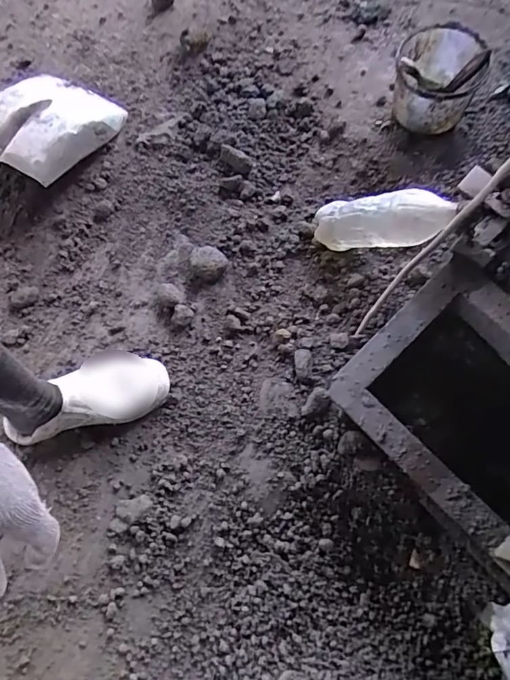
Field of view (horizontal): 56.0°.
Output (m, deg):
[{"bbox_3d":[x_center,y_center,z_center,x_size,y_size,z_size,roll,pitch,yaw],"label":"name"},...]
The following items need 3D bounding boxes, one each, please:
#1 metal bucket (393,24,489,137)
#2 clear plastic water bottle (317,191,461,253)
[{"bbox_3d":[0.305,-0.440,0.814,0.133,0.123,0.148,20,71,12],"label":"metal bucket"},{"bbox_3d":[0.193,-0.183,0.732,0.233,0.072,0.059,5,65,45],"label":"clear plastic water bottle"}]

